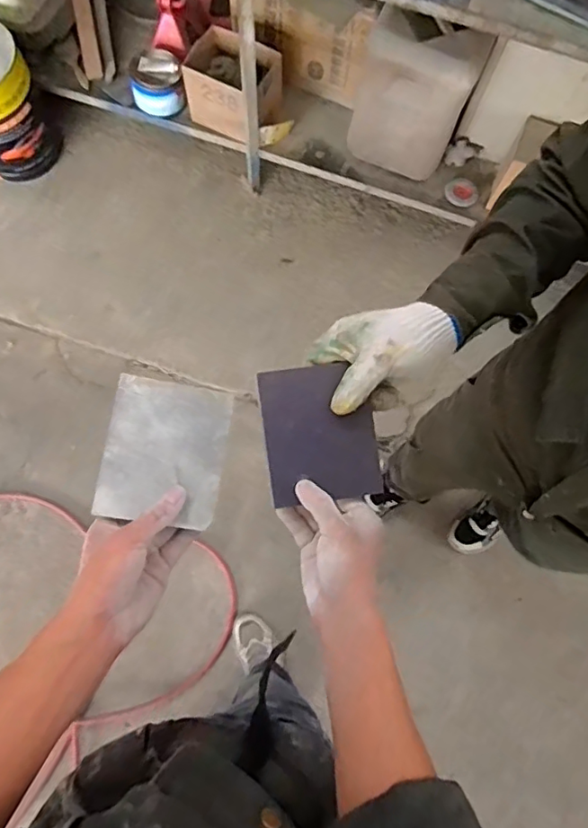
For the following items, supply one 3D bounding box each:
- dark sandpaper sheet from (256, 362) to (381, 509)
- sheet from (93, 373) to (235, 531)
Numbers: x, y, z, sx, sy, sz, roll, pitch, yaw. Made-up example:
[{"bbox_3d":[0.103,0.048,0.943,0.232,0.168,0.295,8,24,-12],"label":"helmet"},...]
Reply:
[{"bbox_3d":[0.024,0.018,0.478,0.096,0.008,0.116,-7,93,-7],"label":"dark sandpaper sheet"},{"bbox_3d":[-0.107,0.032,0.462,0.096,0.006,0.115,11,81,-11],"label":"sheet"}]

